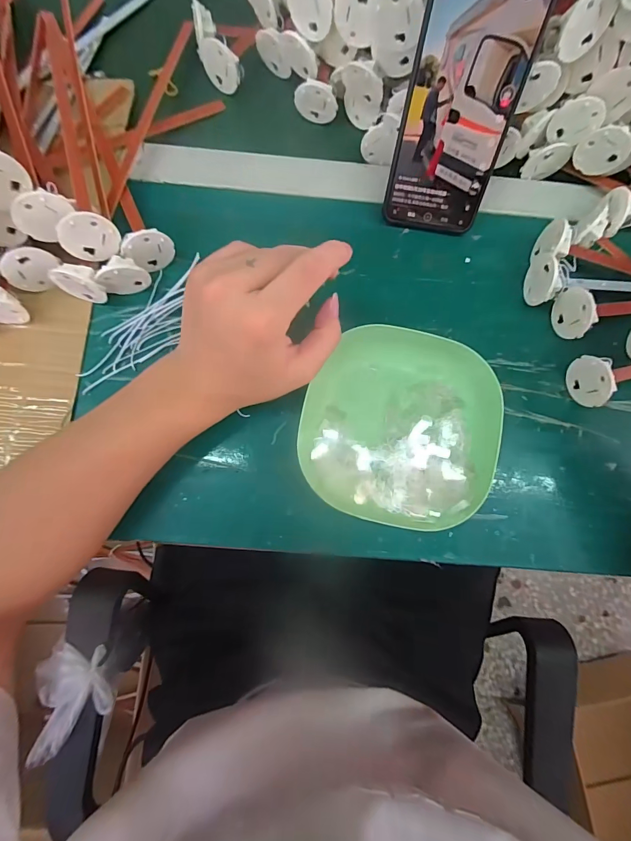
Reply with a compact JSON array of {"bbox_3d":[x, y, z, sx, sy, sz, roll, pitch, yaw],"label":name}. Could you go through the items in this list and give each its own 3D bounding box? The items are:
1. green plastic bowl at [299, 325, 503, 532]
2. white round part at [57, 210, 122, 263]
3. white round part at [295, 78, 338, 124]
[{"bbox_3d":[0.063,0.000,0.283,0.139,0.028,0.148,14,80,0],"label":"green plastic bowl"},{"bbox_3d":[-0.164,-0.135,0.268,0.037,0.037,0.015,-2,61,-41],"label":"white round part"},{"bbox_3d":[0.001,-0.290,0.340,0.039,0.032,0.011,11,80,1],"label":"white round part"}]

